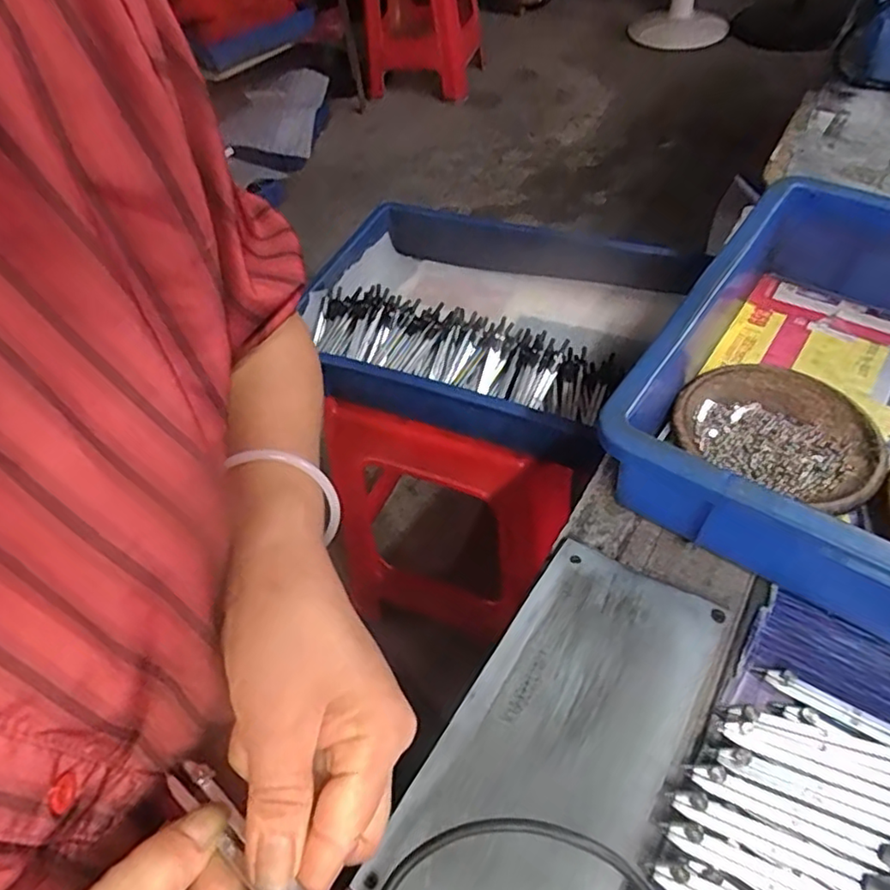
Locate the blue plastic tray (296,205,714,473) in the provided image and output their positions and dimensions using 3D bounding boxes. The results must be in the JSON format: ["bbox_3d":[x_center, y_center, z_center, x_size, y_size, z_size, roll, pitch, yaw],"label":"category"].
[{"bbox_3d":[0.041,-0.138,0.705,0.378,0.078,0.289,18,55,20],"label":"blue plastic tray"}]

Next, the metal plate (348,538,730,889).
[{"bbox_3d":[0.053,0.138,0.292,0.093,0.009,0.197,26,58,22],"label":"metal plate"}]

